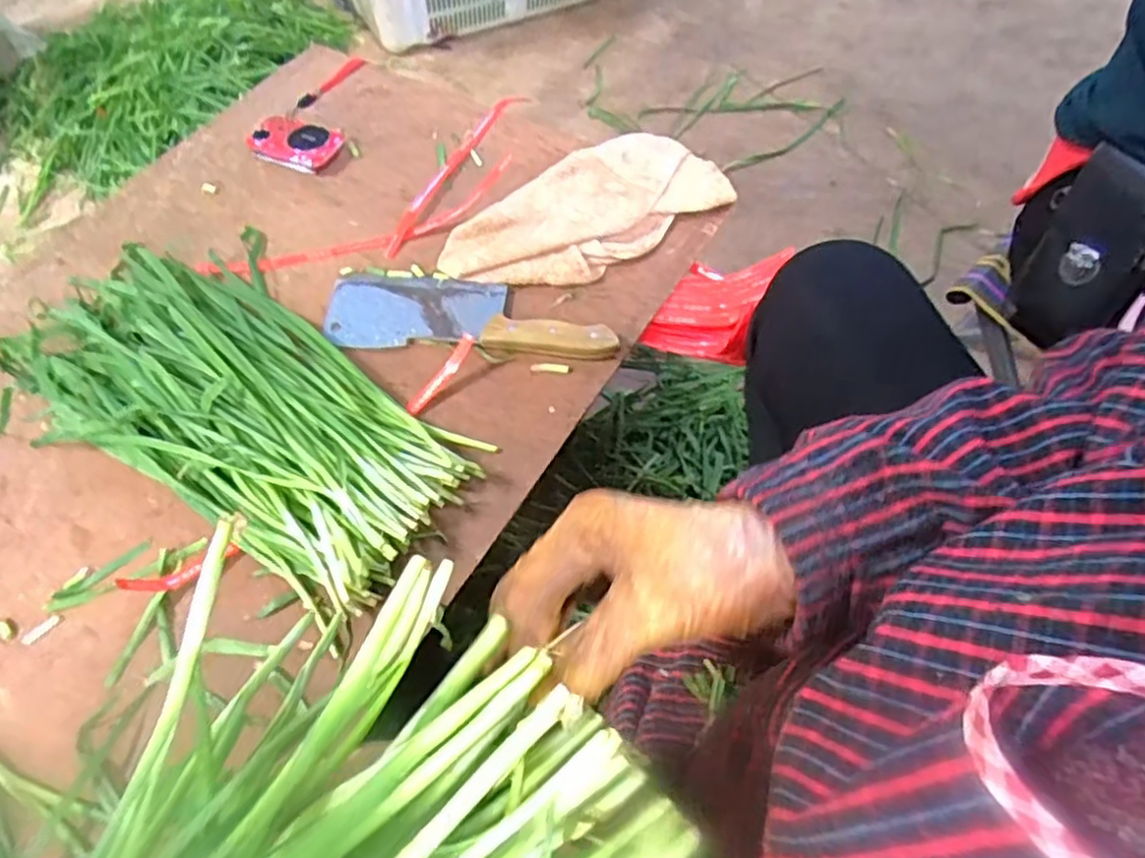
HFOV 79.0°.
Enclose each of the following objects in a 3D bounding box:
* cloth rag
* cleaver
[{"bbox_3d":[0.016,-0.213,0.687,0.281,0.048,0.107,-29,62,-15],"label":"cloth rag"},{"bbox_3d":[-0.096,-0.110,0.649,0.270,0.020,0.084,4,59,5],"label":"cleaver"}]

